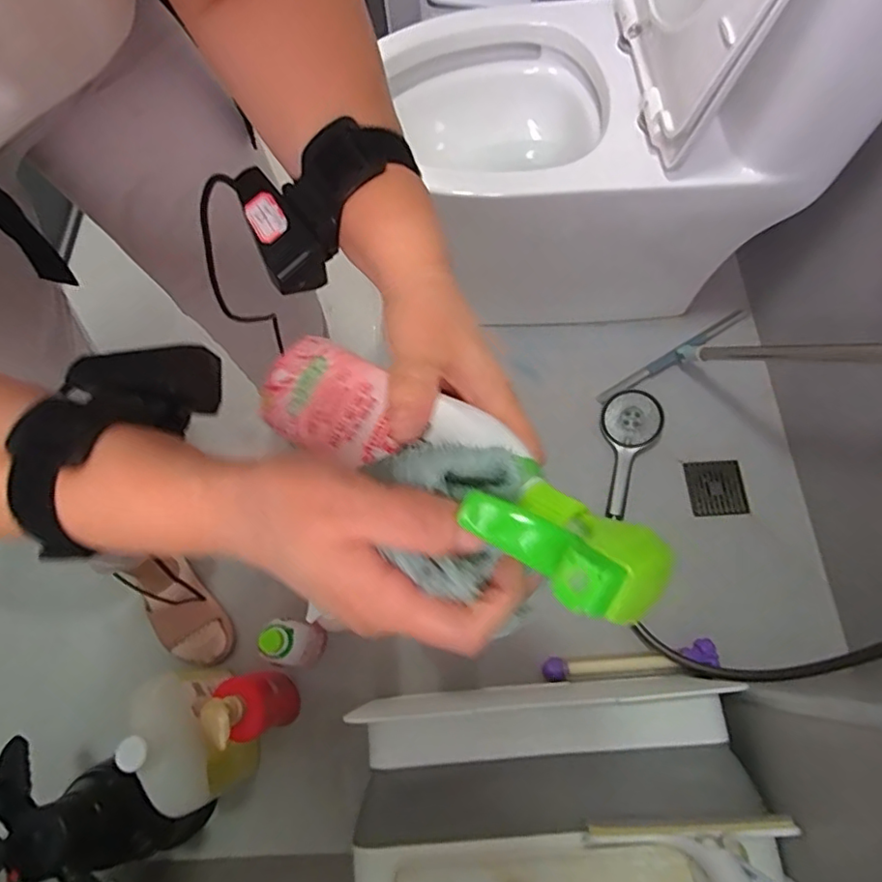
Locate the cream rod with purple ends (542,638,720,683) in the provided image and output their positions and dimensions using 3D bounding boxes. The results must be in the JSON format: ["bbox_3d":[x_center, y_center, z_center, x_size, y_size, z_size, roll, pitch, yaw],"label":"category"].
[{"bbox_3d":[0.294,0.346,0.877,0.267,0.040,0.040,-7,68,0],"label":"cream rod with purple ends"}]

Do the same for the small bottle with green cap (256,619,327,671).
[{"bbox_3d":[-0.217,0.306,0.842,0.051,0.182,0.068,0,69,3],"label":"small bottle with green cap"}]

